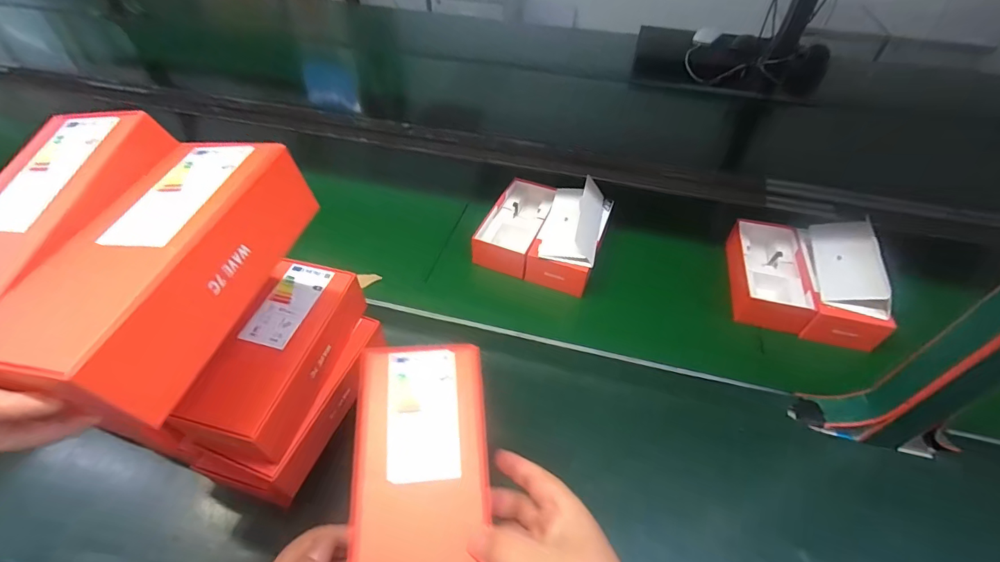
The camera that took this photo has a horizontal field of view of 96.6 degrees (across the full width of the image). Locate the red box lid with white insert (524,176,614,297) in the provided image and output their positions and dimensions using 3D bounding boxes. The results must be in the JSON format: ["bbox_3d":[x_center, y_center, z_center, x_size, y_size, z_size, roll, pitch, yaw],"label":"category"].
[{"bbox_3d":[0.110,-0.076,0.681,0.094,0.077,0.176,18,53,12],"label":"red box lid with white insert"}]

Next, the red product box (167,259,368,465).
[{"bbox_3d":[-0.210,0.074,0.418,0.089,0.058,0.181,13,52,7],"label":"red product box"}]

